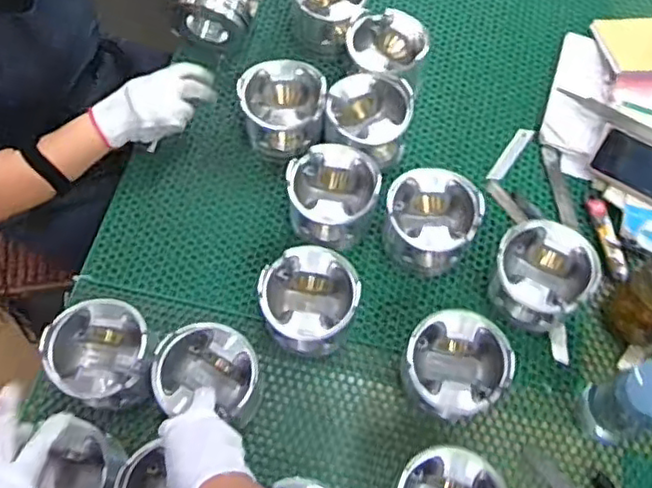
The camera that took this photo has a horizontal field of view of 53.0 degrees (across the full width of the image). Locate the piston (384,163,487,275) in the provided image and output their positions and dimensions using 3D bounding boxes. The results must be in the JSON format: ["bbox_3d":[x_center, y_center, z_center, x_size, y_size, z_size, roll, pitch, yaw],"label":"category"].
[{"bbox_3d":[0.125,-0.024,0.818,0.114,0.101,0.109,25,68,10],"label":"piston"}]

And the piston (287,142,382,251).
[{"bbox_3d":[0.007,-0.057,0.833,0.112,0.094,0.114,0,66,-1],"label":"piston"}]

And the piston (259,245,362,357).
[{"bbox_3d":[-0.023,0.069,0.773,0.105,0.100,0.110,0,66,-1],"label":"piston"}]

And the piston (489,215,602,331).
[{"bbox_3d":[0.250,0.043,0.782,0.112,0.103,0.112,28,68,11],"label":"piston"}]

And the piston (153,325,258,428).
[{"bbox_3d":[-0.133,0.150,0.743,0.109,0.096,0.100,1,66,-3],"label":"piston"}]

